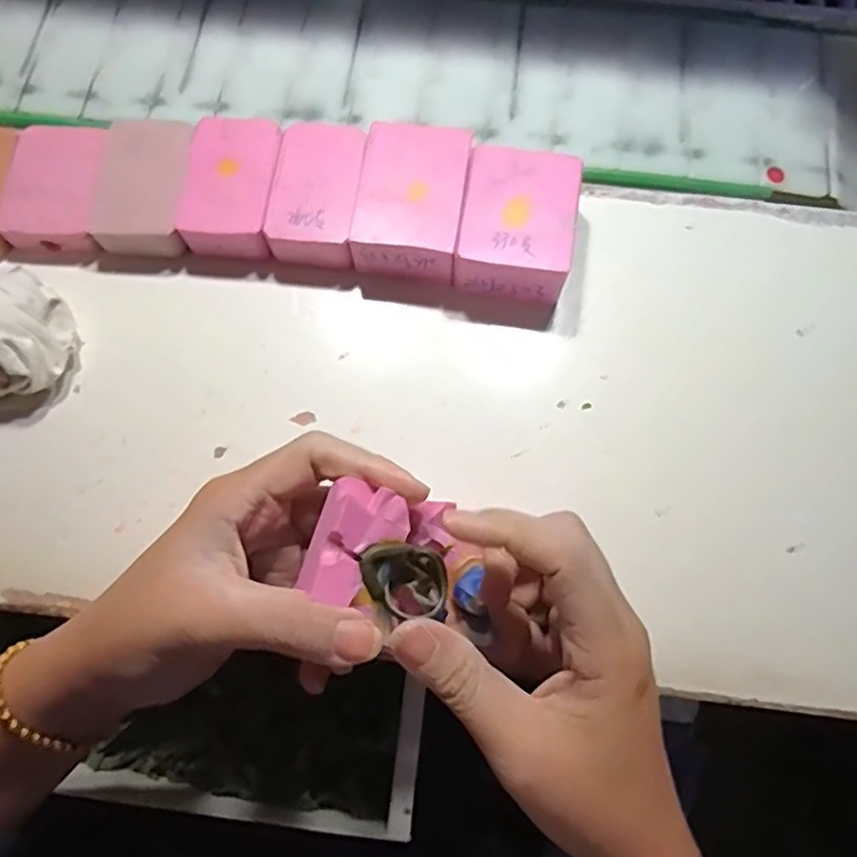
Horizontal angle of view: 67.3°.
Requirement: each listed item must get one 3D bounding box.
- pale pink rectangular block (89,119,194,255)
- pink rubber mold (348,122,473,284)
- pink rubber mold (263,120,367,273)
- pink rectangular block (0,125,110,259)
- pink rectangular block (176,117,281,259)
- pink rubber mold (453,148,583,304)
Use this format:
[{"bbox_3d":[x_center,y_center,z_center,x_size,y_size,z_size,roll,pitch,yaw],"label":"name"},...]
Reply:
[{"bbox_3d":[-0.150,-0.129,0.344,0.045,0.021,0.070,5,75,1],"label":"pale pink rectangular block"},{"bbox_3d":[-0.009,-0.115,0.335,0.052,0.030,0.073,8,76,2],"label":"pink rubber mold"},{"bbox_3d":[-0.057,-0.122,0.338,0.043,0.027,0.070,7,76,2],"label":"pink rubber mold"},{"bbox_3d":[-0.200,-0.129,0.348,0.050,0.019,0.067,3,75,1],"label":"pink rectangular block"},{"bbox_3d":[-0.103,-0.127,0.342,0.044,0.023,0.070,4,75,1],"label":"pink rectangular block"},{"bbox_3d":[0.045,-0.103,0.330,0.055,0.034,0.066,11,76,3],"label":"pink rubber mold"}]

